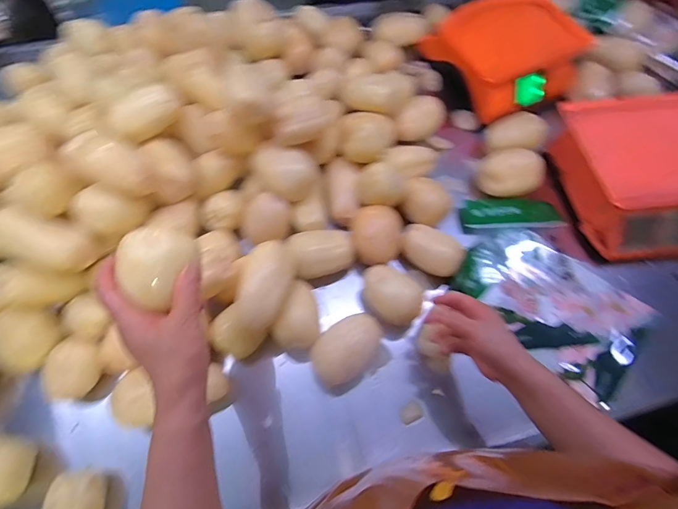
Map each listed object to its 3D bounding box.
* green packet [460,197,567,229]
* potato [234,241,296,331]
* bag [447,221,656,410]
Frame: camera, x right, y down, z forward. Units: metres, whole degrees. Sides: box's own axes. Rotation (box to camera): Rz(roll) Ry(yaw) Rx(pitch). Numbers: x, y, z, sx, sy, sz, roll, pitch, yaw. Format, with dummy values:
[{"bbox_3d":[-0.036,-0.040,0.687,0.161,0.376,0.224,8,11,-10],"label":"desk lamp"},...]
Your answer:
[{"bbox_3d":[0.338,-0.086,0.710,0.198,0.033,0.083,-3,65,-4],"label":"green packet"},{"bbox_3d":[-0.108,0.045,0.548,0.069,0.066,0.135,8,65,1],"label":"potato"},{"bbox_3d":[0.364,0.072,0.621,0.291,0.022,0.196,40,70,15],"label":"bag"}]

